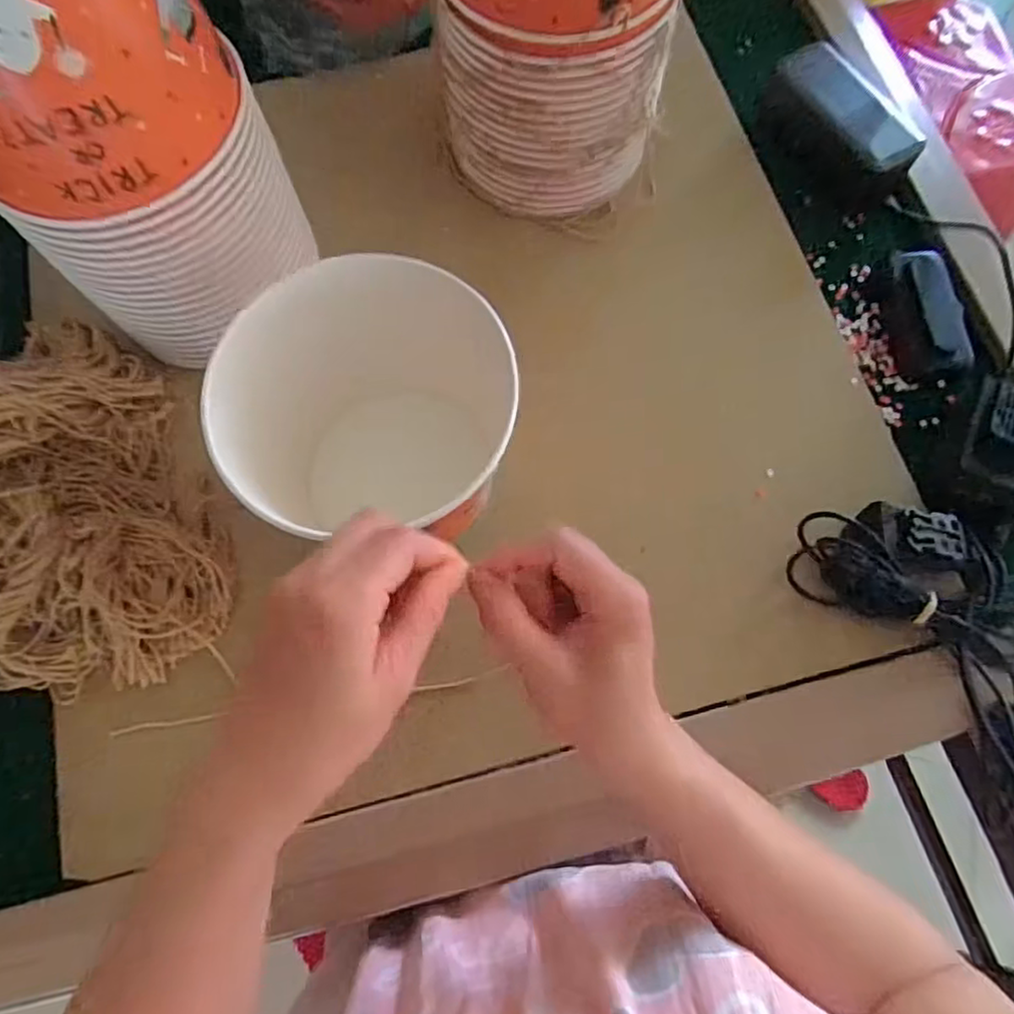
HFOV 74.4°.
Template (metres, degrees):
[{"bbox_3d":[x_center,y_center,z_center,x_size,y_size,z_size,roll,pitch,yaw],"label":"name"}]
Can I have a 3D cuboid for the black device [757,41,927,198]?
[{"bbox_3d":[0.265,-0.307,0.540,0.067,0.043,0.144,-24,73,-7],"label":"black device"}]

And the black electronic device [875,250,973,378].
[{"bbox_3d":[0.313,-0.147,0.500,0.044,0.024,0.097,-5,72,-1],"label":"black electronic device"}]

